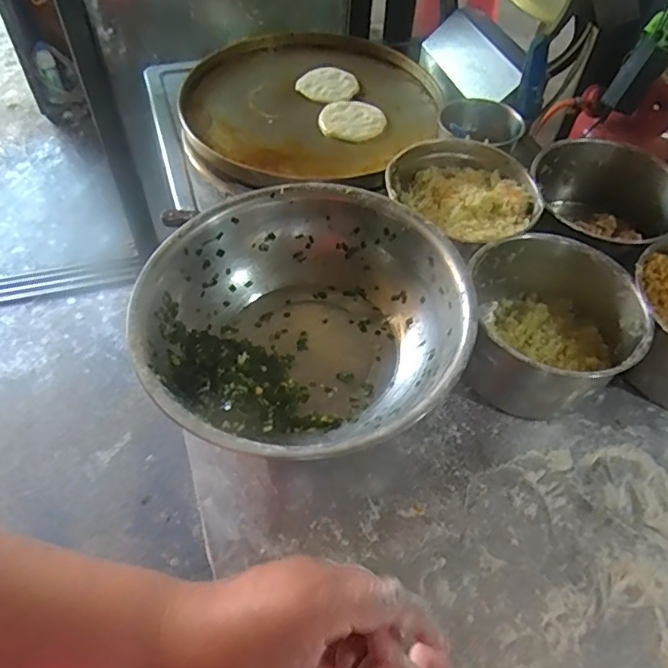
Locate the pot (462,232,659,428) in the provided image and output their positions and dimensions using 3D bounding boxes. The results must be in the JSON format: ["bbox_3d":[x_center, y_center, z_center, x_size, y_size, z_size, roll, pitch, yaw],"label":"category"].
[{"bbox_3d":[0.266,-0.009,0.703,0.184,0.123,0.197,2,53,-3],"label":"pot"}]

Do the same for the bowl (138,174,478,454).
[{"bbox_3d":[-0.040,-0.011,0.689,0.368,0.128,0.371,2,53,-3],"label":"bowl"}]

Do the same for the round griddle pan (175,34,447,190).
[{"bbox_3d":[-0.051,-0.465,1.171,0.528,0.059,0.500,1,53,-1],"label":"round griddle pan"}]

